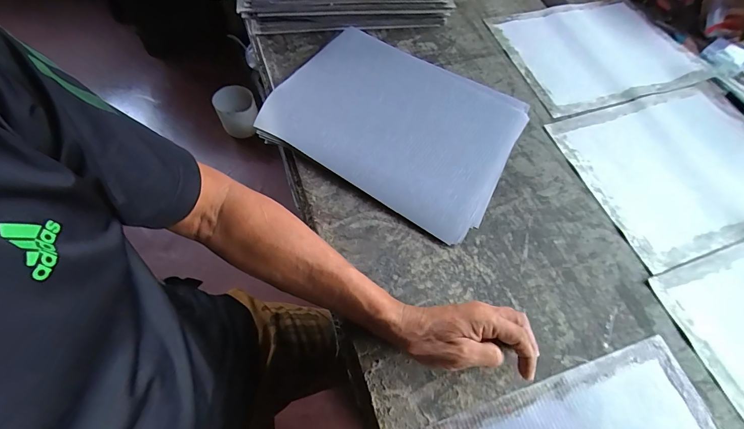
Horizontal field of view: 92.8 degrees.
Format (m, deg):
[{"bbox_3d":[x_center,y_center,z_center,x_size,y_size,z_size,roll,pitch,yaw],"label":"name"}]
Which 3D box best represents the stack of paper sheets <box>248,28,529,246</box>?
[{"bbox_3d":[0.038,-0.152,0.532,0.347,0.031,0.288,31,64,12],"label":"stack of paper sheets"}]

